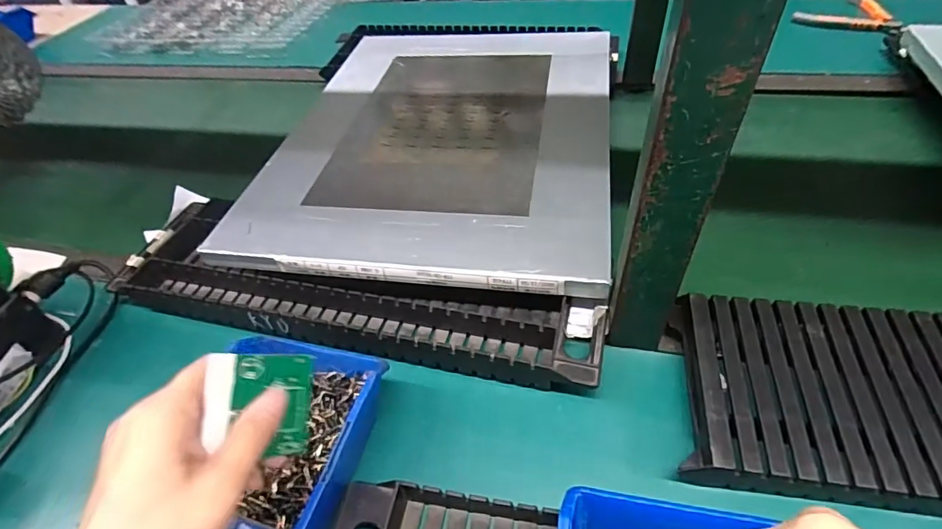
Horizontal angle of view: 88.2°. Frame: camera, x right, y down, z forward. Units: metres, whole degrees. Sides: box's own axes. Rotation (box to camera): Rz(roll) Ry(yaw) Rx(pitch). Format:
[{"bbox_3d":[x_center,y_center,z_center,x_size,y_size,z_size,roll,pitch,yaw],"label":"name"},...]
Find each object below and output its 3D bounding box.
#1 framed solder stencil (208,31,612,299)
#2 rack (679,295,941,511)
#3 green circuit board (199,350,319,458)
[{"bbox_3d":[-0.029,-0.162,0.558,0.361,0.018,0.455,4,49,10],"label":"framed solder stencil"},{"bbox_3d":[0.360,0.101,0.311,0.422,0.038,0.138,5,49,10],"label":"rack"},{"bbox_3d":[-0.106,0.071,0.248,0.005,0.056,0.049,-8,73,35],"label":"green circuit board"}]

